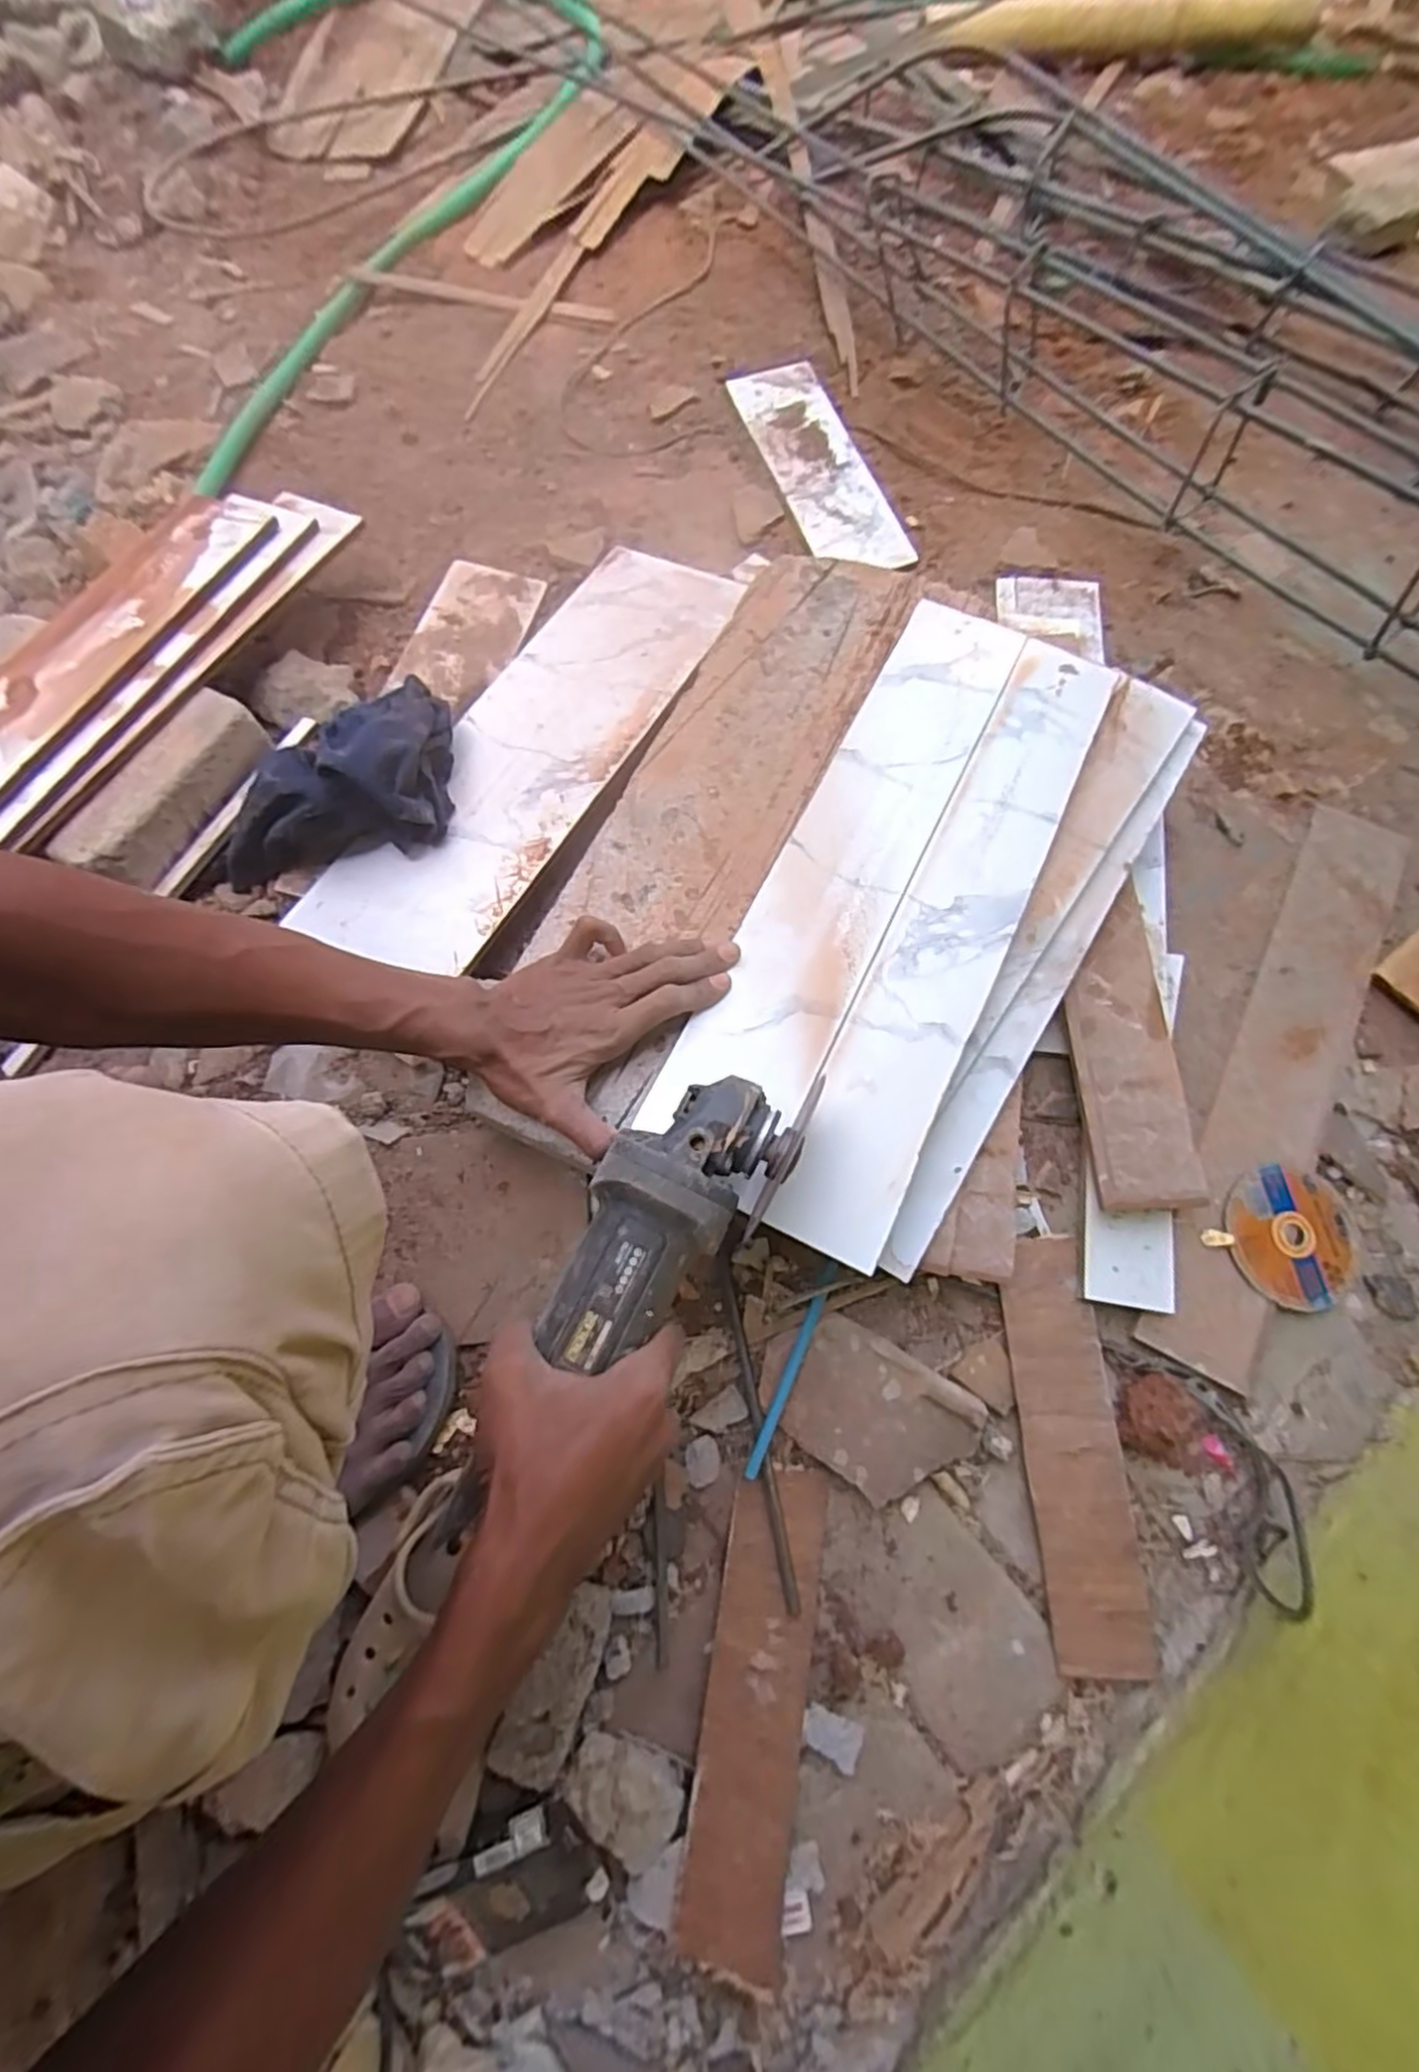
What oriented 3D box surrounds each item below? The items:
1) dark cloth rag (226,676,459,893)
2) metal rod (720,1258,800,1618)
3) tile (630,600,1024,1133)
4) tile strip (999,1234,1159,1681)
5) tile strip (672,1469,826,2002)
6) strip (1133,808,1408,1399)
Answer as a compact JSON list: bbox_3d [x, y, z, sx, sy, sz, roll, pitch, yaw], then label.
[{"bbox_3d":[-0.304,-0.204,0.597,0.204,0.072,0.126,-17,73,-6],"label":"dark cloth rag"},{"bbox_3d":[0.033,0.264,0.511,0.008,0.012,0.215,-11,72,-4],"label":"metal rod"},{"bbox_3d":[0.101,-0.128,0.531,0.089,0.010,0.459,26,73,8],"label":"tile"},{"bbox_3d":[0.243,0.273,0.504,0.057,0.014,0.260,-2,72,-1],"label":"tile strip"},{"bbox_3d":[0.029,0.408,0.458,0.058,0.010,0.248,10,72,3],"label":"tile strip"},{"bbox_3d":[0.447,0.022,0.583,0.076,0.015,0.489,28,74,8],"label":"strip"}]

